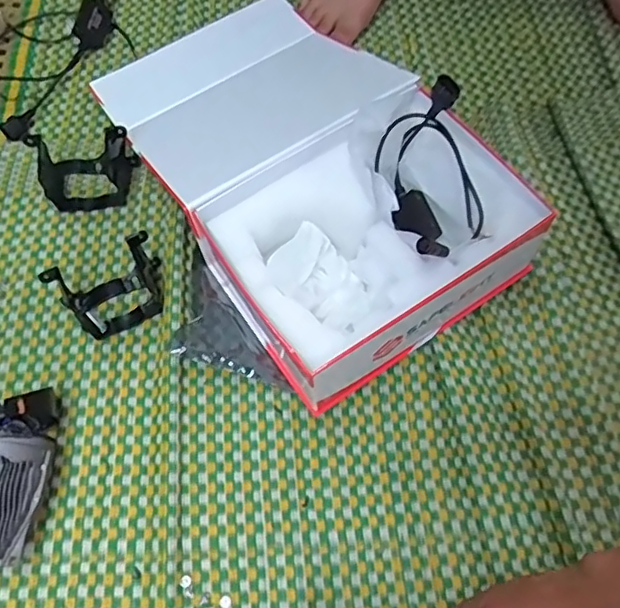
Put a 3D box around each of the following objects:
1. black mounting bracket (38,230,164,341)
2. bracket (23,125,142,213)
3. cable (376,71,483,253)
[{"bbox_3d":[-0.206,-0.023,0.594,0.112,0.079,0.080,-26,68,-11],"label":"black mounting bracket"},{"bbox_3d":[-0.252,-0.152,0.661,0.109,0.065,0.065,-13,66,-6],"label":"bracket"},{"bbox_3d":[0.114,-0.116,0.557,0.073,0.142,0.152,-13,66,-6],"label":"cable"}]

